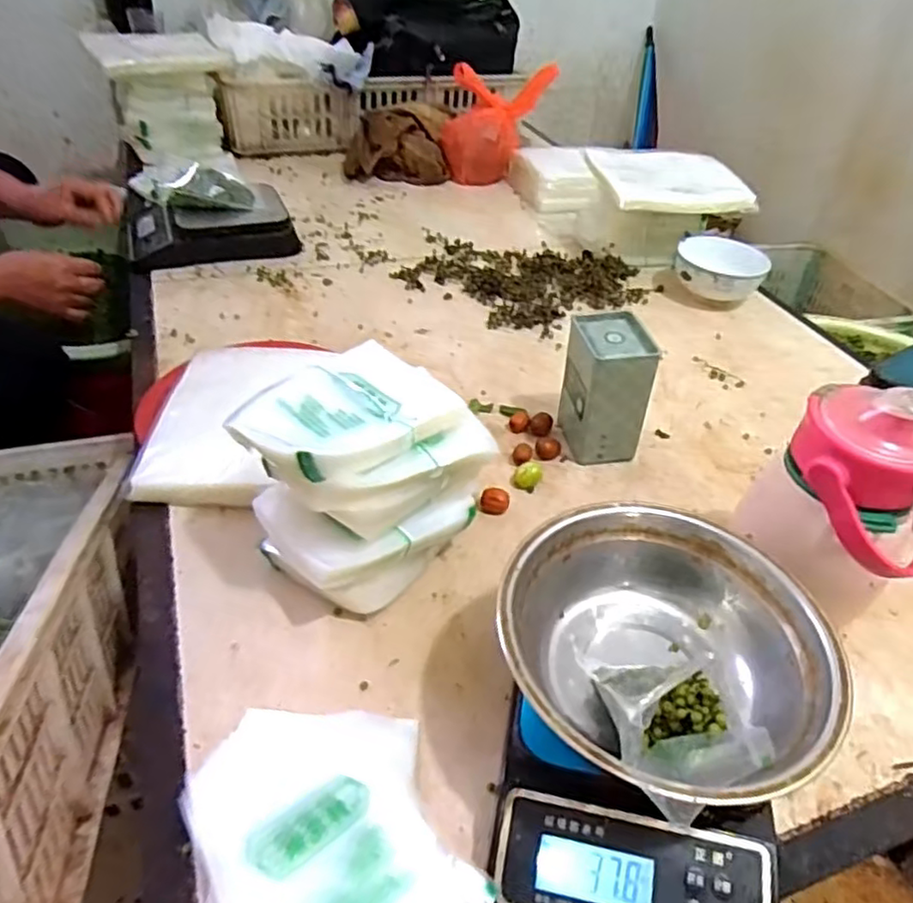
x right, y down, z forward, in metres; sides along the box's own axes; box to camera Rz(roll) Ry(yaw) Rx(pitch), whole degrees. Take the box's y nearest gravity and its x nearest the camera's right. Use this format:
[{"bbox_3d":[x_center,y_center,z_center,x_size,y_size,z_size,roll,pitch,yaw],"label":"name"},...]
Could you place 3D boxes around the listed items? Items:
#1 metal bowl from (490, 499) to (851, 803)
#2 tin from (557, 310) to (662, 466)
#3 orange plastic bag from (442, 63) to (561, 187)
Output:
[{"bbox_3d":[0.119,0.119,0.405,0.183,0.062,0.174,3,41,-3],"label":"metal bowl"},{"bbox_3d":[0.138,-0.058,0.640,0.066,0.120,0.079,-2,41,-9],"label":"tin"},{"bbox_3d":[0.069,-0.580,1.204,0.183,0.177,0.139,5,41,-1],"label":"orange plastic bag"}]

